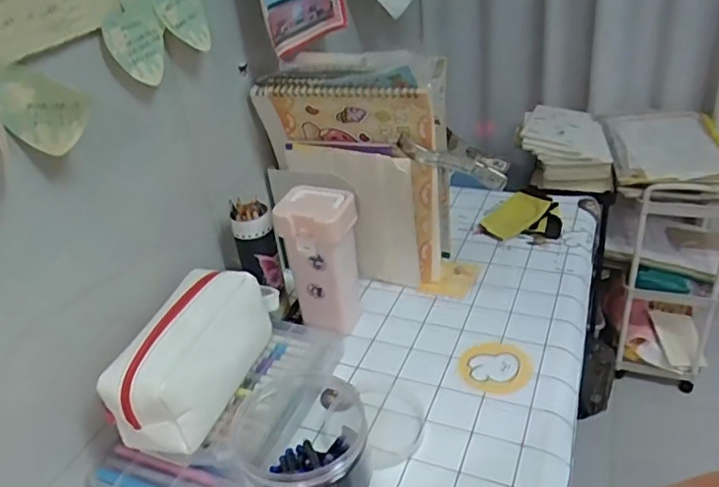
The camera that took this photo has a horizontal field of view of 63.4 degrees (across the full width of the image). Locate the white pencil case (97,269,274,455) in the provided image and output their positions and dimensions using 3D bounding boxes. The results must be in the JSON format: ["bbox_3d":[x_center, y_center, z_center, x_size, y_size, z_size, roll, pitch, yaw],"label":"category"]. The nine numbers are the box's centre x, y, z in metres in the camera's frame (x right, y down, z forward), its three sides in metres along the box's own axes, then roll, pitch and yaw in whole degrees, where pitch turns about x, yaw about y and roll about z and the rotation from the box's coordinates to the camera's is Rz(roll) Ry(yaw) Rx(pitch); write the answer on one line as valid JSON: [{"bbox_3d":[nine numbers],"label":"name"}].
[{"bbox_3d":[-0.160,0.100,0.563,0.086,0.082,0.188,4,33,16],"label":"white pencil case"}]

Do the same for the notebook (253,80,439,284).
[{"bbox_3d":[-0.007,-0.072,0.741,0.210,0.276,0.038,3,36,20],"label":"notebook"}]

